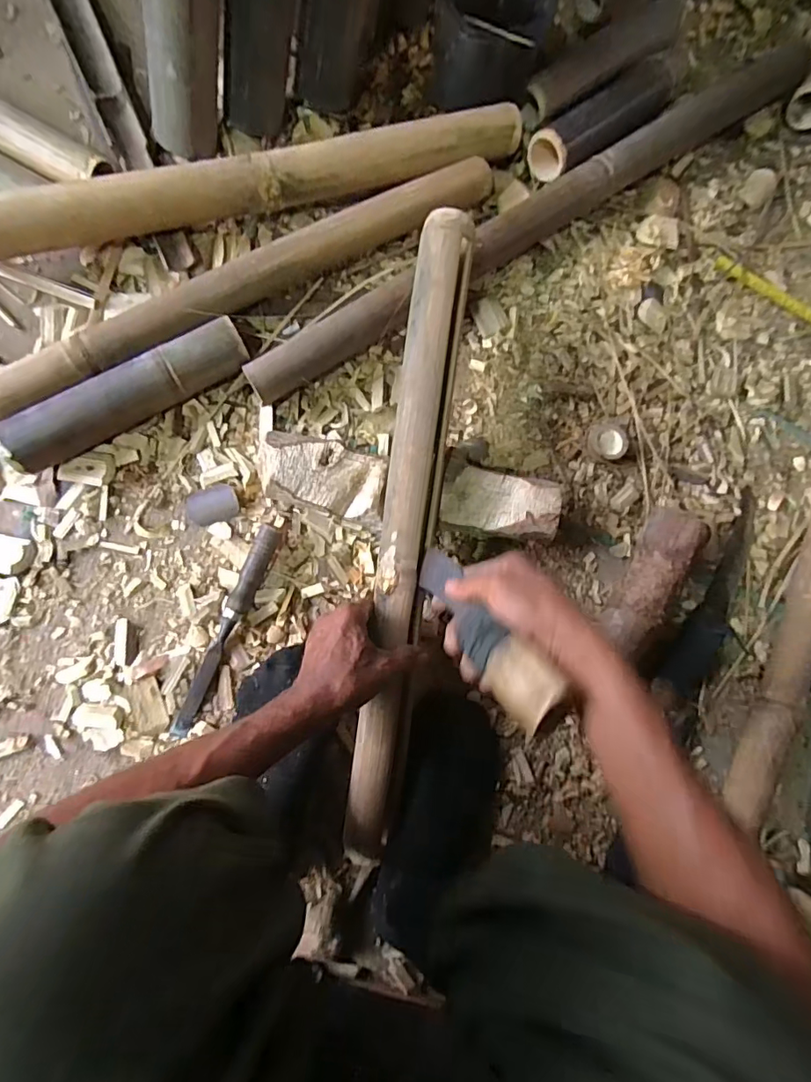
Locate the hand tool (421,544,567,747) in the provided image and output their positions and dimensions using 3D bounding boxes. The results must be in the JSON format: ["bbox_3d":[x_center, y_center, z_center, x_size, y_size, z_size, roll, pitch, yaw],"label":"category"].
[{"bbox_3d":[0.061,0.070,0.422,0.040,0.197,0.031,-26,128,-8],"label":"hand tool"}]

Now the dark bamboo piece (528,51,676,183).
[{"bbox_3d":[0.249,-0.525,0.631,0.194,0.062,0.062,-31,88,-9],"label":"dark bamboo piece"}]

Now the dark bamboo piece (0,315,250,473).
[{"bbox_3d":[-0.296,-0.156,0.553,0.262,0.063,0.051,-31,88,-9],"label":"dark bamboo piece"}]

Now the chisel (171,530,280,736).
[{"bbox_3d":[-0.196,0.095,0.551,0.027,0.029,0.239,26,81,-3],"label":"chisel"}]

